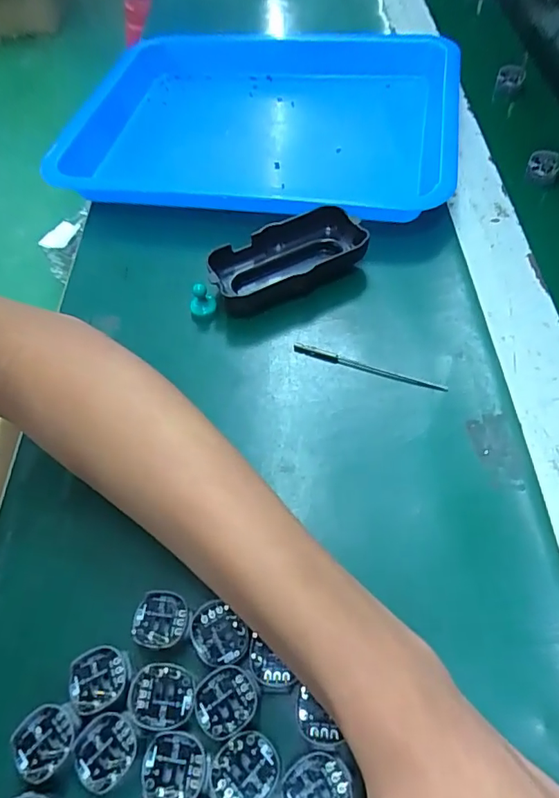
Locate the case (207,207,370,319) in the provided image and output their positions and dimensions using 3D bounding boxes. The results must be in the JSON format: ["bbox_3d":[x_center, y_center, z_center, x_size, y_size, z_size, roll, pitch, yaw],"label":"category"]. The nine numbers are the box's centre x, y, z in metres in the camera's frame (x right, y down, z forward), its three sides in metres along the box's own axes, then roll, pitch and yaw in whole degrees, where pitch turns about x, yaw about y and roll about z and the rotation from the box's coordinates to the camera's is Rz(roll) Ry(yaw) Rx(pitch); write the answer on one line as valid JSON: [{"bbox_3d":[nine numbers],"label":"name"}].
[{"bbox_3d":[0.006,-0.097,0.356,0.110,0.029,0.055,-24,58,-12],"label":"case"}]

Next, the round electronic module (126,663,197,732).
[{"bbox_3d":[-0.052,0.129,0.217,0.029,0.004,0.024,0,56,4],"label":"round electronic module"}]

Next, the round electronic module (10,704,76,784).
[{"bbox_3d":[-0.100,0.145,0.211,0.023,0.007,0.026,38,66,25],"label":"round electronic module"}]

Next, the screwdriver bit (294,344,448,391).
[{"bbox_3d":[0.056,-0.020,0.316,0.098,0.004,0.007,18,59,15],"label":"screwdriver bit"}]

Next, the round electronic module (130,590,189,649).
[{"bbox_3d":[-0.057,0.103,0.235,0.027,0.004,0.024,0,56,5],"label":"round electronic module"}]

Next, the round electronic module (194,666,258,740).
[{"bbox_3d":[-0.024,0.130,0.216,0.027,0.004,0.023,-41,62,-21],"label":"round electronic module"}]

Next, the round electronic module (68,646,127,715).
[{"bbox_3d":[-0.082,0.125,0.223,0.024,0.004,0.025,-6,56,0],"label":"round electronic module"}]

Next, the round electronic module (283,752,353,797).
[{"bbox_3d":[0.015,0.154,0.196,0.026,0.004,0.024,-2,56,3],"label":"round electronic module"}]

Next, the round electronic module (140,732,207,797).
[{"bbox_3d":[-0.043,0.150,0.202,0.026,0.004,0.024,-2,56,3],"label":"round electronic module"}]

